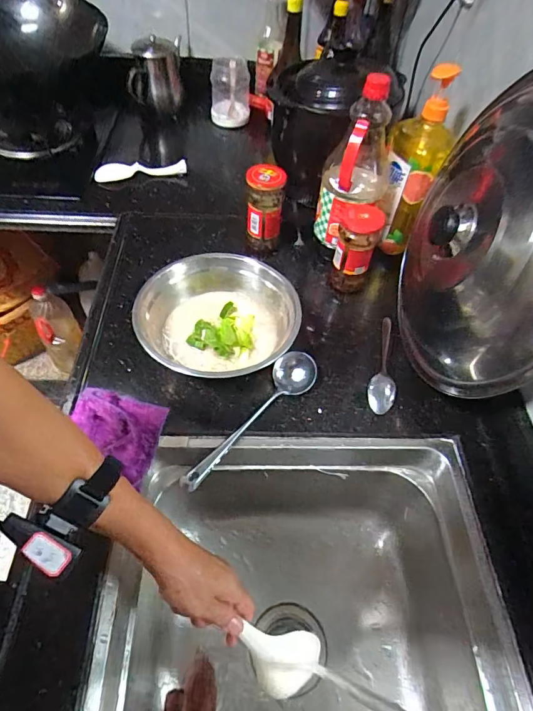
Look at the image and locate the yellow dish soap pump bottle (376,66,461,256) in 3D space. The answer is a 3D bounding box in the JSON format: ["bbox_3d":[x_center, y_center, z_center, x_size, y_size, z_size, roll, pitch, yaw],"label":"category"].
[{"bbox_3d":[0.243,-0.312,0.708,0.095,0.283,0.096,14,53,6],"label":"yellow dish soap pump bottle"}]

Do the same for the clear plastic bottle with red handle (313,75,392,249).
[{"bbox_3d":[0.146,-0.305,0.683,0.104,0.245,0.112,17,54,8],"label":"clear plastic bottle with red handle"}]

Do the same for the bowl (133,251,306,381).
[{"bbox_3d":[-0.069,-0.044,0.629,0.211,0.092,0.222,2,53,-3],"label":"bowl"}]

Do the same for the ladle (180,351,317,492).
[{"bbox_3d":[-0.016,0.085,0.563,0.053,0.047,0.232,34,58,19],"label":"ladle"}]

